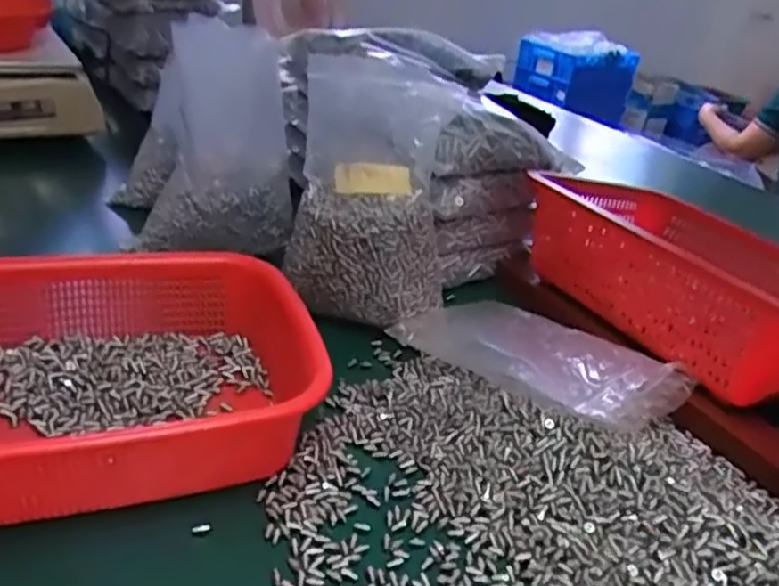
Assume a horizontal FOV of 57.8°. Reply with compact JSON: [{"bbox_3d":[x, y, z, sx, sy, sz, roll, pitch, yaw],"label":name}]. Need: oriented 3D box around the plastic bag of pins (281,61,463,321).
[{"bbox_3d":[-0.017,-0.089,0.631,0.128,0.205,0.147,5,29,-4],"label":"plastic bag of pins"}]

